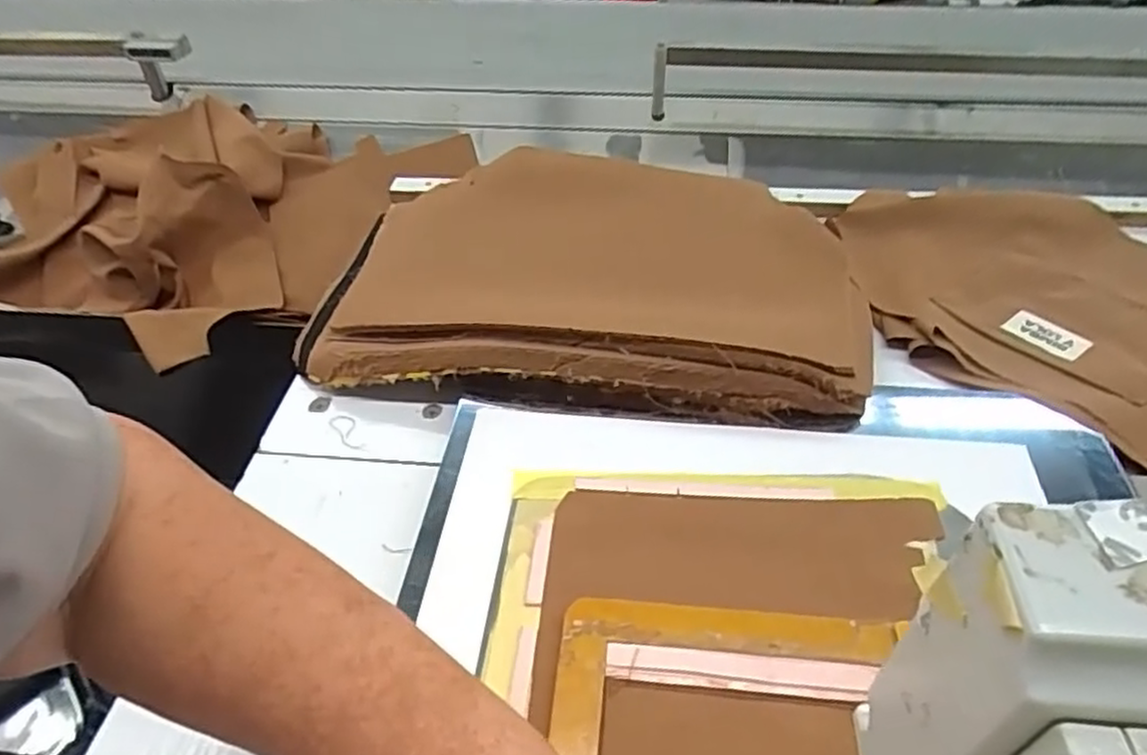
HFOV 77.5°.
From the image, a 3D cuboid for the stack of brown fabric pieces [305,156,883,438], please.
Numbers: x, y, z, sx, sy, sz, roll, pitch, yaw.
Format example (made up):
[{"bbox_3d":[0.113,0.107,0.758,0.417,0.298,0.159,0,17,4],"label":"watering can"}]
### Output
[{"bbox_3d":[0.012,-0.102,0.618,0.447,0.041,0.291,7,45,8],"label":"stack of brown fabric pieces"}]

